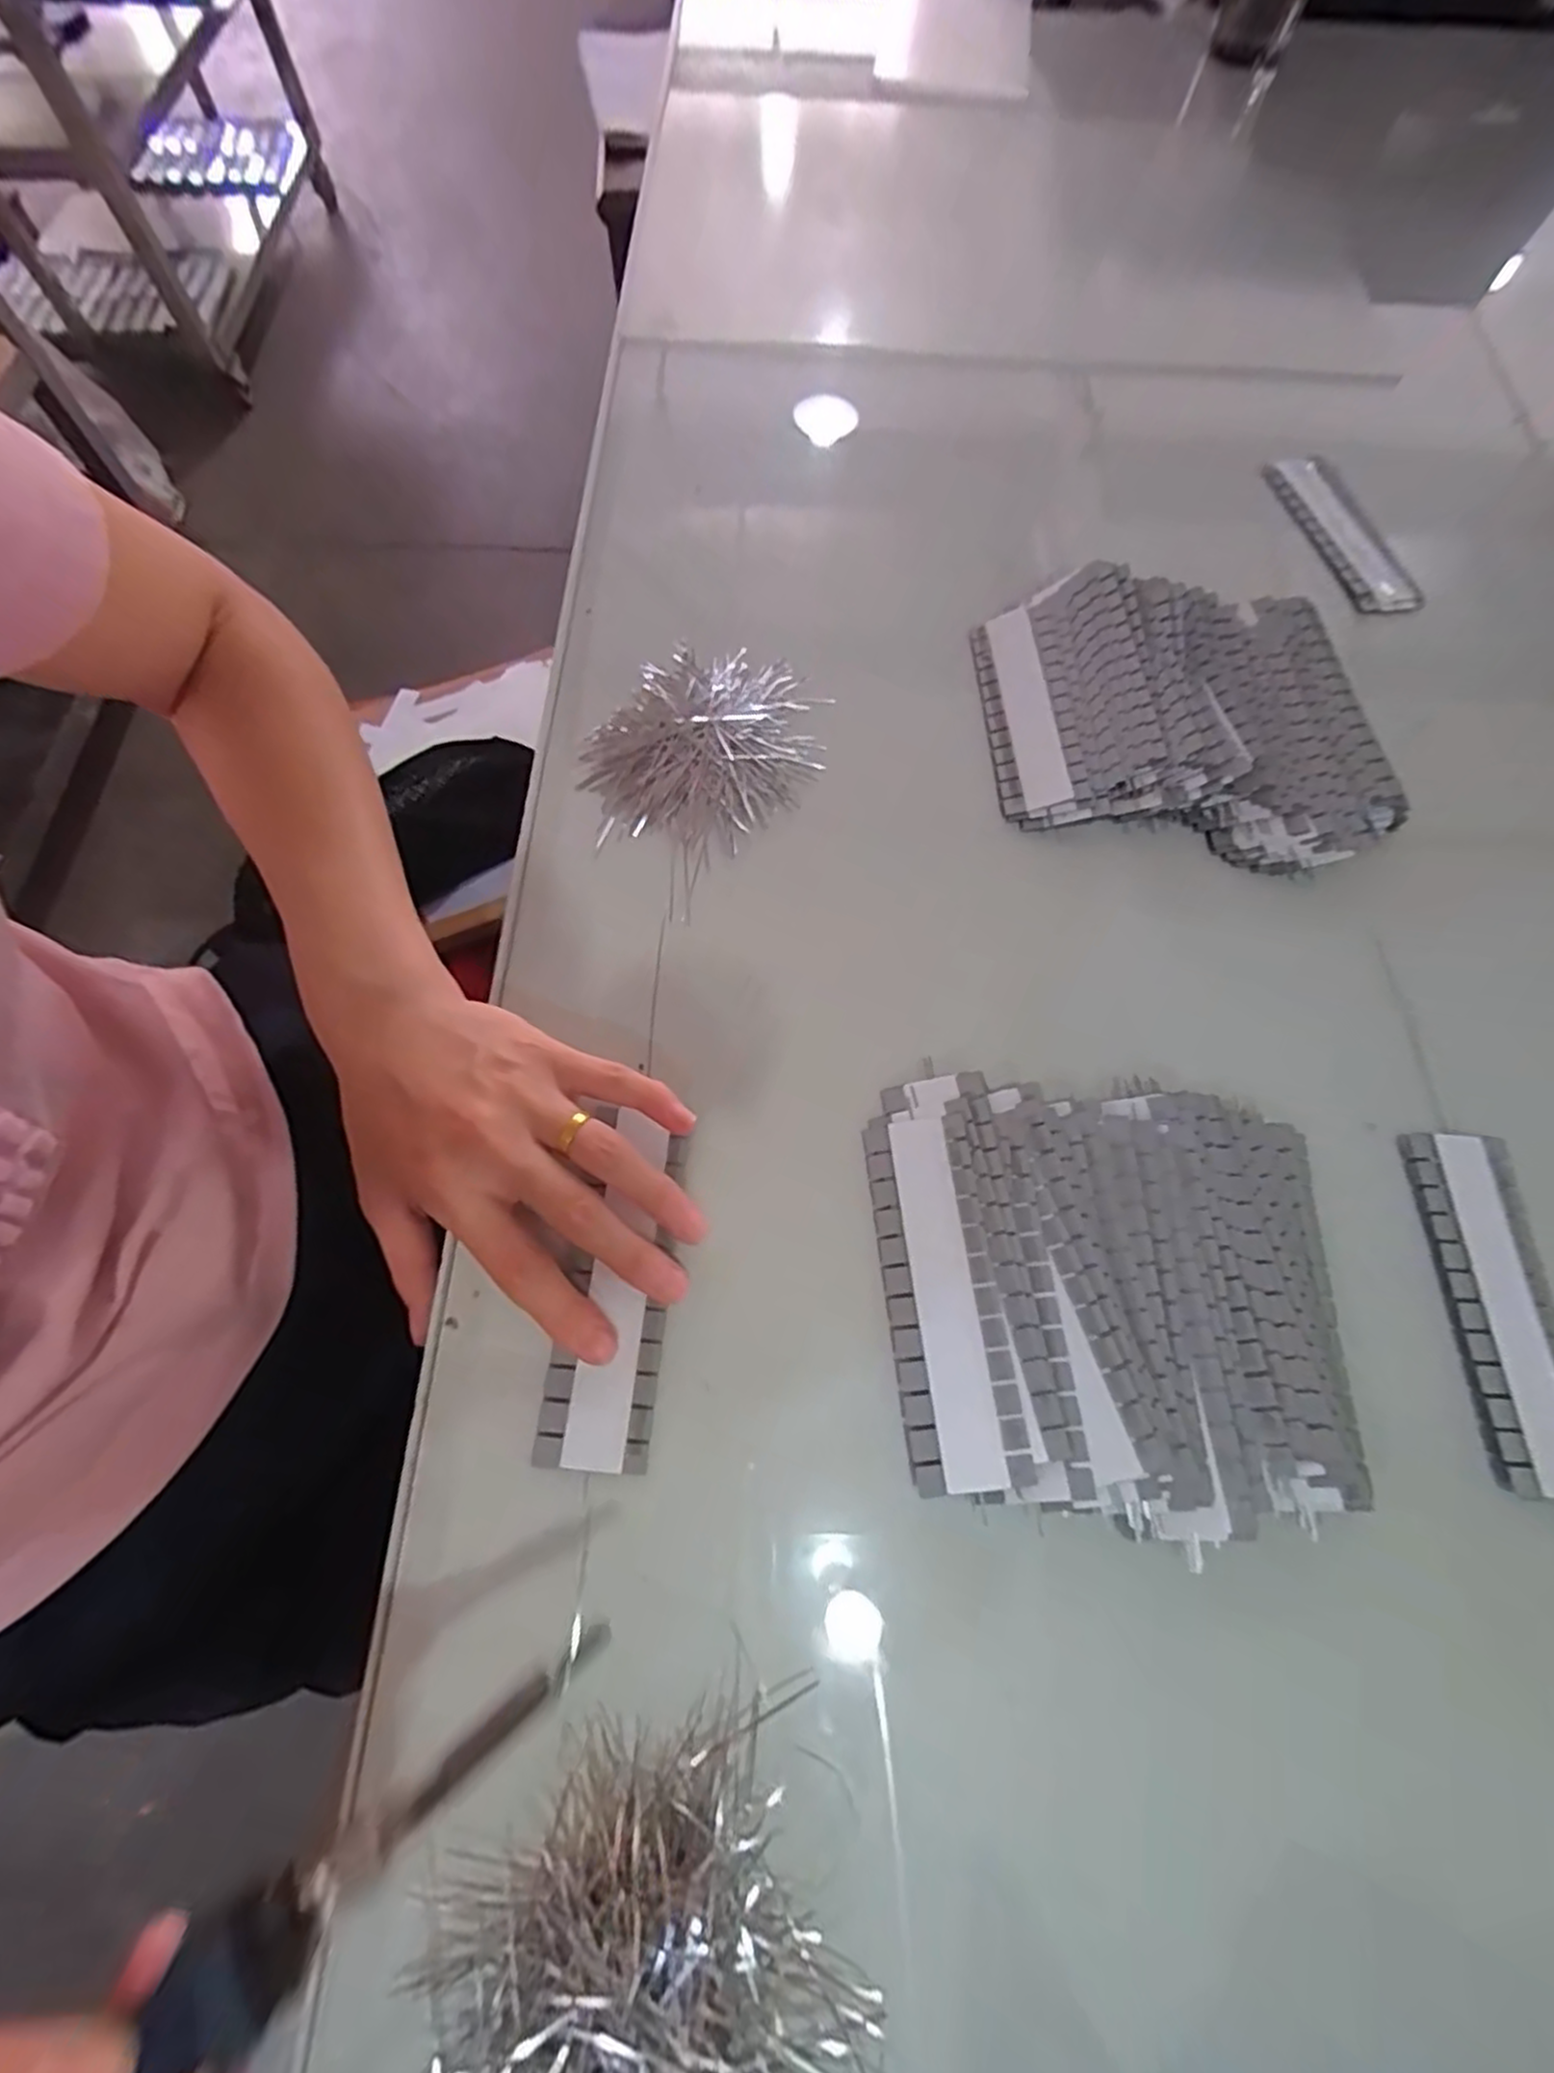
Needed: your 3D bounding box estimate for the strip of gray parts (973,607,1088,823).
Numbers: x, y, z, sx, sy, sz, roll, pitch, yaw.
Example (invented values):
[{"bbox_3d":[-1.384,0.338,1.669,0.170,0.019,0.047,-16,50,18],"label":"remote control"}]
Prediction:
[{"bbox_3d":[0.126,-0.164,0.374,0.041,0.006,0.124,-9,67,16],"label":"strip of gray parts"}]

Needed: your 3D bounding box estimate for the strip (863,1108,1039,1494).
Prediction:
[{"bbox_3d":[0.059,0.093,0.270,0.037,0.010,0.123,-5,68,-3],"label":"strip"}]

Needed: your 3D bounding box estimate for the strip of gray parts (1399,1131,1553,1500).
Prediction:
[{"bbox_3d":[0.271,0.098,0.277,0.038,0.011,0.124,3,67,0],"label":"strip of gray parts"}]

